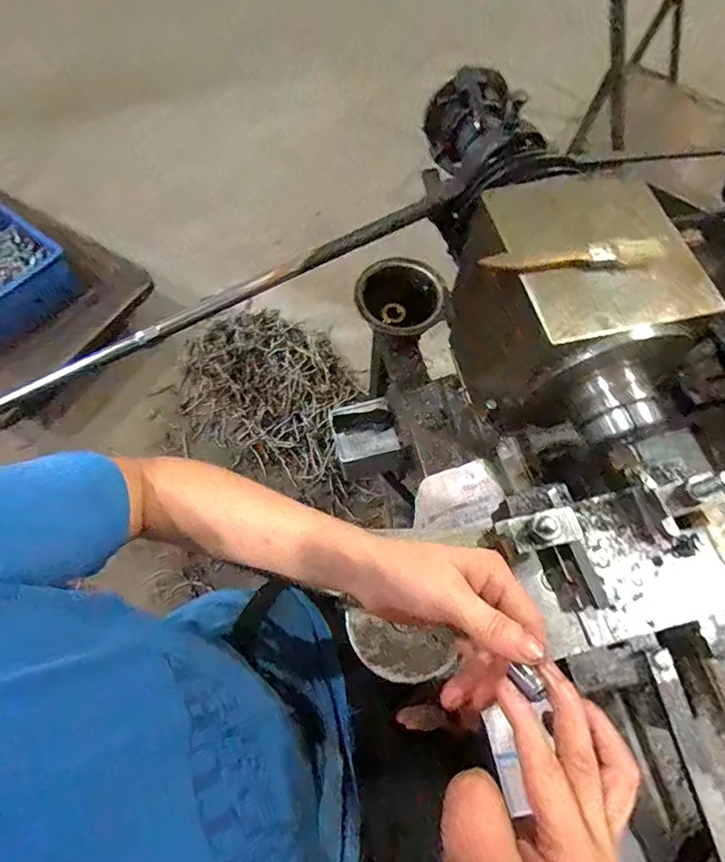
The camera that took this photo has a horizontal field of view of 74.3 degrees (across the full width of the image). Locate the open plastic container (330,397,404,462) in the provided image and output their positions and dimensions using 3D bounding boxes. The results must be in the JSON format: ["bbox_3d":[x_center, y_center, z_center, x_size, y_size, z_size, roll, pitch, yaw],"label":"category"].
[{"bbox_3d":[0.001,-0.002,0.726,0.093,0.043,0.088,-16,67,-8],"label":"open plastic container"}]

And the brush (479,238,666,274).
[{"bbox_3d":[0.176,-0.143,0.402,0.152,0.012,0.024,-6,66,-4],"label":"brush"}]

